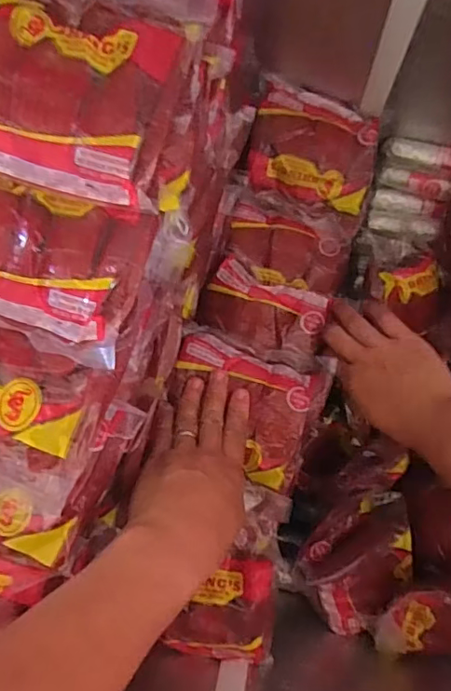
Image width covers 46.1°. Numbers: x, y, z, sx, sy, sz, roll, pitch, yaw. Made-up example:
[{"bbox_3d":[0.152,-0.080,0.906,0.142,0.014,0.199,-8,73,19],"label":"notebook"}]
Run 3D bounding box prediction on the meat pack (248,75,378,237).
[{"bbox_3d":[0.087,-0.188,0.505,0.128,0.024,0.108,24,93,5],"label":"meat pack"}]

